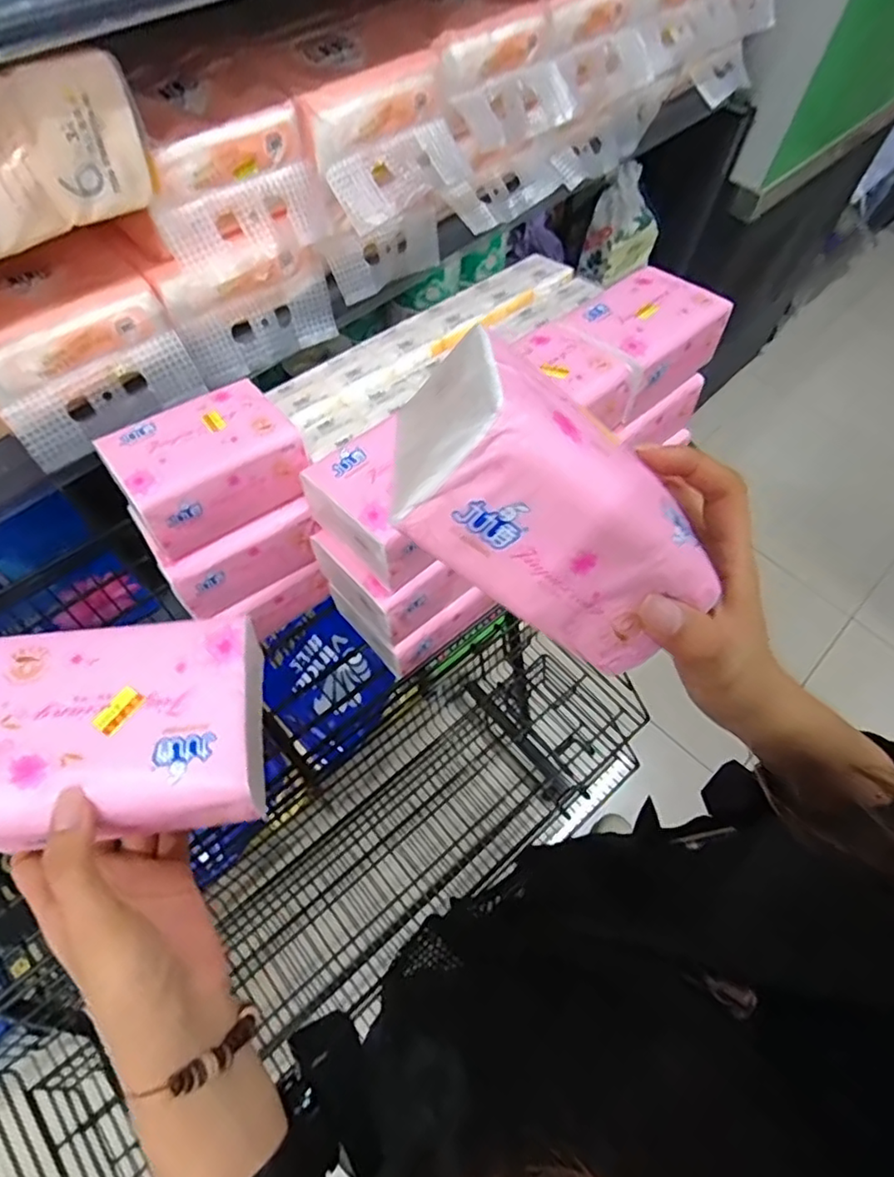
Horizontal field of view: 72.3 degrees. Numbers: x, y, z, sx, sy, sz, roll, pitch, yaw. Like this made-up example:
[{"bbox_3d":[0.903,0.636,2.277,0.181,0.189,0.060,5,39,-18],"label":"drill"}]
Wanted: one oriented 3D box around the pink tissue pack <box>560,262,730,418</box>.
[{"bbox_3d":[0.158,-0.208,0.494,0.116,0.046,0.092,-38,69,-21],"label":"pink tissue pack"}]

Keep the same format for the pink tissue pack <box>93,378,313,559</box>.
[{"bbox_3d":[-0.166,-0.091,0.427,0.113,0.043,0.090,-33,68,-20],"label":"pink tissue pack"}]

